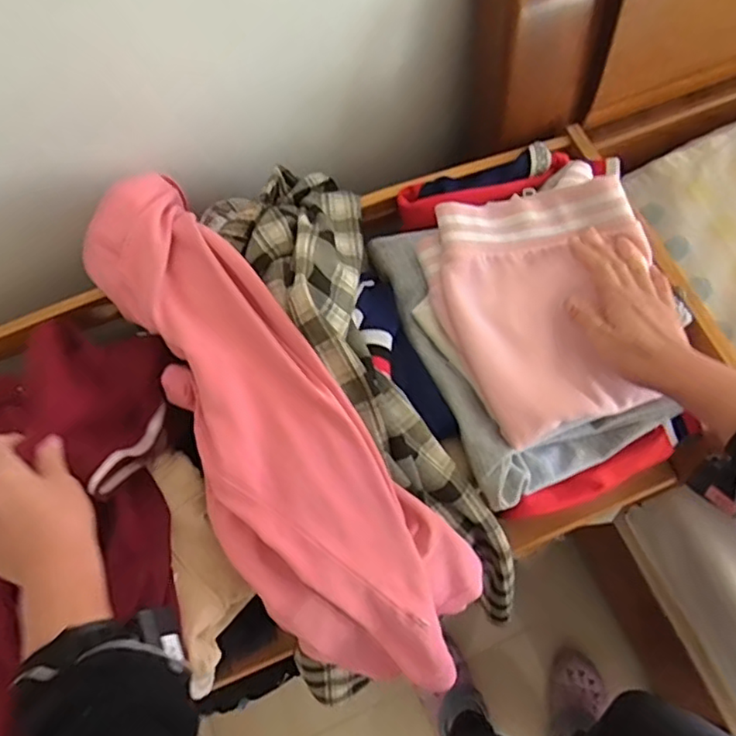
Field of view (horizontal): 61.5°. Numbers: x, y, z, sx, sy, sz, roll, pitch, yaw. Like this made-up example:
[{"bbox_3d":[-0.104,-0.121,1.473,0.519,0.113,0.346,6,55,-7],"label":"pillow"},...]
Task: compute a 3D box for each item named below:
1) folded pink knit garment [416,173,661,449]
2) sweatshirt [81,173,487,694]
[{"bbox_3d":[0.155,-0.059,0.523,0.179,0.035,0.207,-19,79,-6],"label":"folded pink knit garment"},{"bbox_3d":[-0.072,0.054,0.492,0.141,0.114,0.474,-33,92,-12],"label":"sweatshirt"}]

